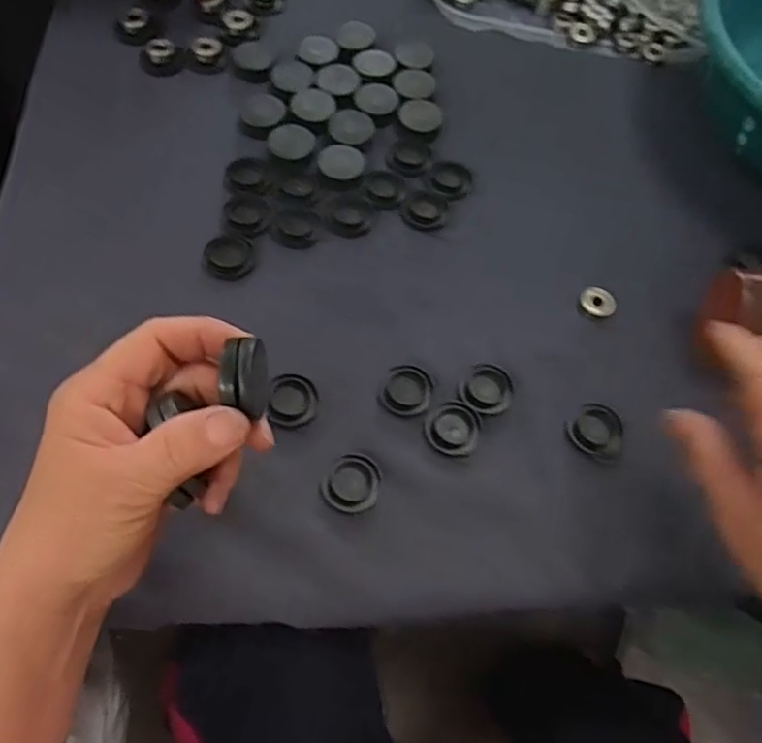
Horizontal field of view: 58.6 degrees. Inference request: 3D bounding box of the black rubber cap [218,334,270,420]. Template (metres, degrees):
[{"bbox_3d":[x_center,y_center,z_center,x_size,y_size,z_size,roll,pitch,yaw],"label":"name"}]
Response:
[{"bbox_3d":[-0.052,0.003,0.262,0.016,0.023,0.027,-2,62,-3],"label":"black rubber cap"}]

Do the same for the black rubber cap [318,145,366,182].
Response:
[{"bbox_3d":[-0.028,-0.148,0.482,0.032,0.007,0.031,1,61,-1],"label":"black rubber cap"}]

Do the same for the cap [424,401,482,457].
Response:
[{"bbox_3d":[0.042,0.032,0.396,0.031,0.004,0.033,1,61,-1],"label":"cap"}]

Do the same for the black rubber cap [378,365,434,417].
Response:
[{"bbox_3d":[0.016,0.010,0.405,0.029,0.004,0.033,17,62,8],"label":"black rubber cap"}]

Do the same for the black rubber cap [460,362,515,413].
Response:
[{"bbox_3d":[0.064,0.010,0.410,0.030,0.004,0.034,15,62,6],"label":"black rubber cap"}]

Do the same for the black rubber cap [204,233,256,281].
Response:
[{"bbox_3d":[-0.099,-0.076,0.443,0.031,0.004,0.035,-1,62,-2],"label":"black rubber cap"}]

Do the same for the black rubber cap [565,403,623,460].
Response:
[{"bbox_3d":[0.127,0.036,0.402,0.034,0.005,0.033,3,61,0],"label":"black rubber cap"}]

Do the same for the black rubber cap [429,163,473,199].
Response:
[{"bbox_3d":[0.051,-0.139,0.489,0.029,0.004,0.034,13,62,5],"label":"black rubber cap"}]

